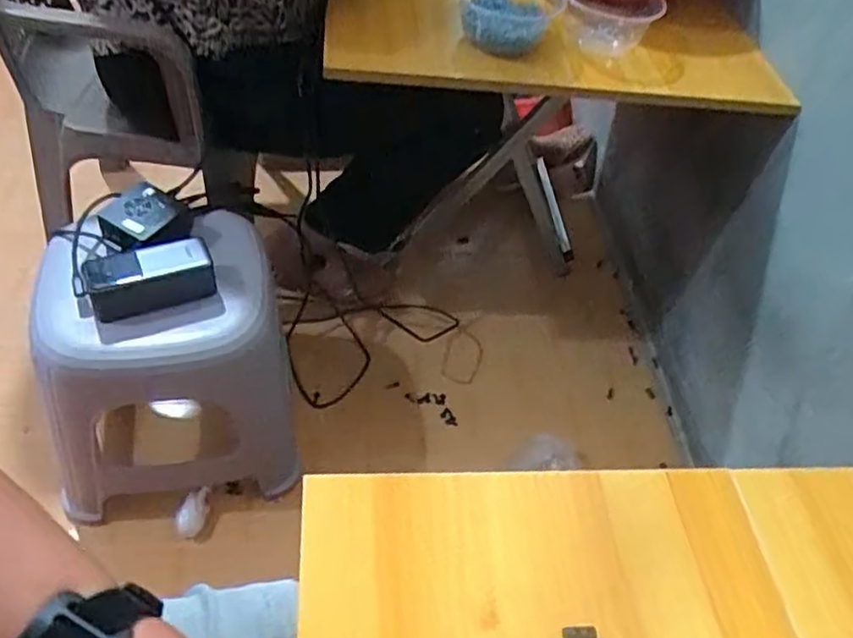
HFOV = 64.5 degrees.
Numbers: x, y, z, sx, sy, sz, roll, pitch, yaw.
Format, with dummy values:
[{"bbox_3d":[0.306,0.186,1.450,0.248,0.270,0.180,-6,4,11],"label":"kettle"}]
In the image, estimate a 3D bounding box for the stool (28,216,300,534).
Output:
[{"bbox_3d":[-0.325,0.061,0.842,0.268,0.305,0.233,-8,52,-16],"label":"stool"}]

